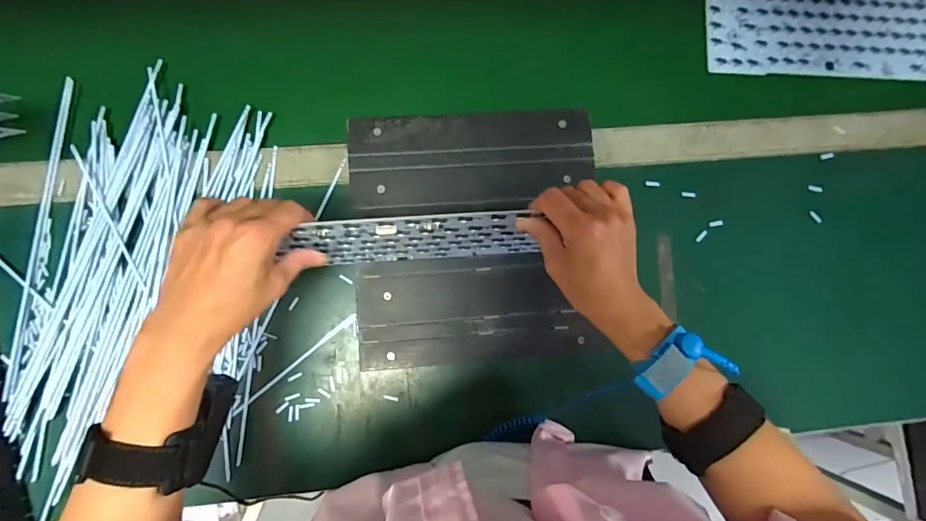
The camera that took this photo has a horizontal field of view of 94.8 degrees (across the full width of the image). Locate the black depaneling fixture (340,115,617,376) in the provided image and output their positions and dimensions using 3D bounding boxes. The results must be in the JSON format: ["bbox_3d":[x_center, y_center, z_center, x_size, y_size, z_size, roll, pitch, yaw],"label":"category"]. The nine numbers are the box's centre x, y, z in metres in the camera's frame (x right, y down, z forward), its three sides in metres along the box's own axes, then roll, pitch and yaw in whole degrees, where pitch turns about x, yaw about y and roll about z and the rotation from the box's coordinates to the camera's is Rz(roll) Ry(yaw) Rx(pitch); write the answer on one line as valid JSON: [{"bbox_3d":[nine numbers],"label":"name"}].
[{"bbox_3d":[0.013,-0.024,0.431,0.237,0.031,0.246,-3,83,-5],"label":"black depaneling fixture"}]

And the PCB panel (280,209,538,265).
[{"bbox_3d":[-0.035,-0.016,0.359,0.202,0.113,0.006,-4,76,-4],"label":"PCB panel"}]

